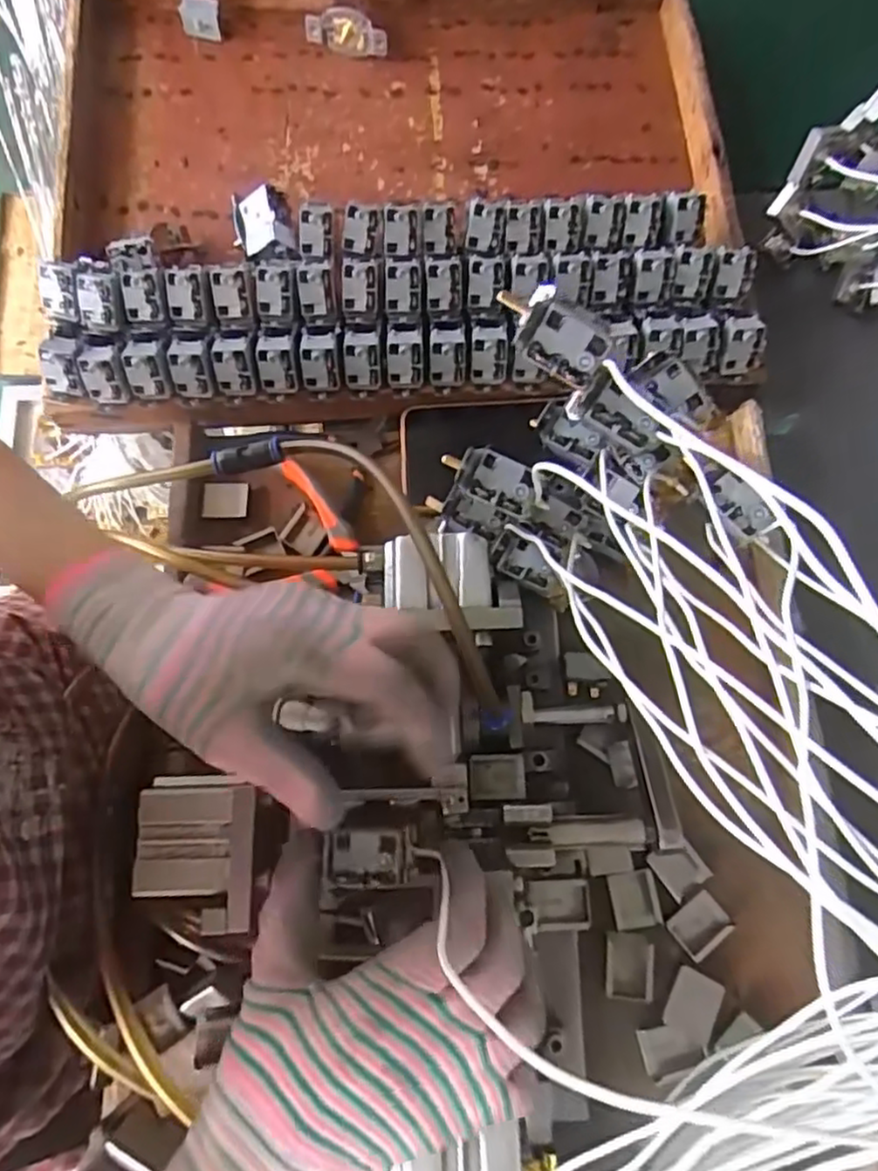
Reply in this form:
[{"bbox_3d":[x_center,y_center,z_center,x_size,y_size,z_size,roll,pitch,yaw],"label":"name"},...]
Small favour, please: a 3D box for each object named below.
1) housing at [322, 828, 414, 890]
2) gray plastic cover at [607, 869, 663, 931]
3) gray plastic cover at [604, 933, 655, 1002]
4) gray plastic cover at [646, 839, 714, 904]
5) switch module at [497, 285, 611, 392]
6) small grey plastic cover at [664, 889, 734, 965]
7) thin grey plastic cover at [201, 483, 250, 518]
[{"bbox_3d":[-0.031,0.117,0.296,0.037,0.011,0.024,-1,75,-1],"label":"housing"},{"bbox_3d":[0.114,0.183,0.400,0.027,0.006,0.031,-10,75,-4],"label":"gray plastic cover"},{"bbox_3d":[0.107,0.215,0.387,0.026,0.008,0.032,8,75,1],"label":"gray plastic cover"},{"bbox_3d":[0.140,0.165,0.404,0.028,0.010,0.029,-32,78,-9],"label":"gray plastic cover"},{"bbox_3d":[0.047,-0.104,0.280,0.048,0.019,0.027,36,121,-7],"label":"switch module"},{"bbox_3d":[0.149,0.194,0.392,0.033,0.005,0.027,-37,78,-10],"label":"small grey plastic cover"},{"bbox_3d":[-0.147,-0.059,0.472,0.032,0.005,0.025,-3,74,2],"label":"thin grey plastic cover"}]

